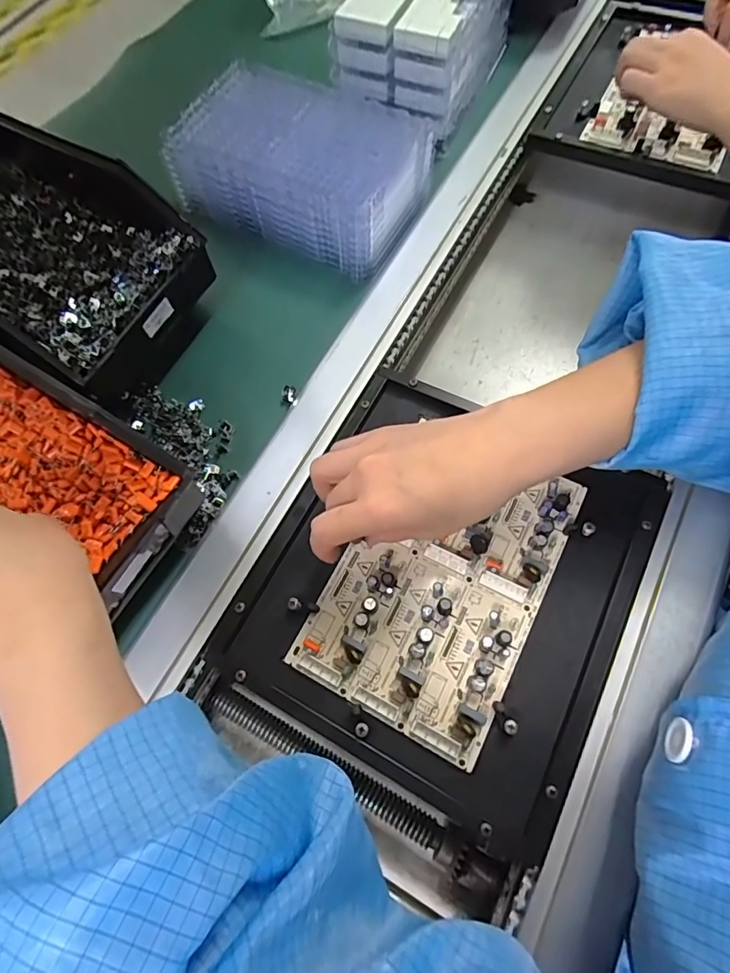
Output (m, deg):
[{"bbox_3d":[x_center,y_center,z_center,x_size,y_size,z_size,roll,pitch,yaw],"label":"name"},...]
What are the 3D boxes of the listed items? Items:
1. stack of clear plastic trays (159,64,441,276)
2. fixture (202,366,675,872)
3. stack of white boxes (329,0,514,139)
[{"bbox_3d":[-0.055,-0.300,0.462,0.213,0.078,0.141,24,71,13],"label":"stack of clear plastic trays"},{"bbox_3d":[0.055,0.058,0.338,0.235,0.015,0.254,26,71,12],"label":"fixture"},{"bbox_3d":[0.066,-0.483,0.508,0.139,0.089,0.206,18,66,10],"label":"stack of white boxes"}]

